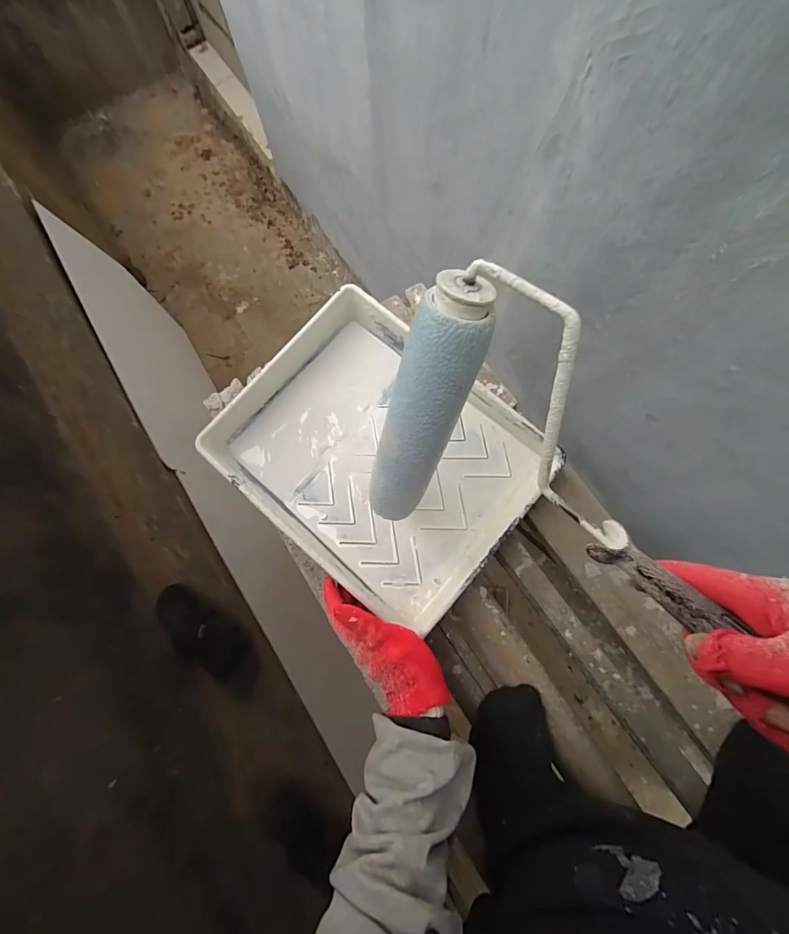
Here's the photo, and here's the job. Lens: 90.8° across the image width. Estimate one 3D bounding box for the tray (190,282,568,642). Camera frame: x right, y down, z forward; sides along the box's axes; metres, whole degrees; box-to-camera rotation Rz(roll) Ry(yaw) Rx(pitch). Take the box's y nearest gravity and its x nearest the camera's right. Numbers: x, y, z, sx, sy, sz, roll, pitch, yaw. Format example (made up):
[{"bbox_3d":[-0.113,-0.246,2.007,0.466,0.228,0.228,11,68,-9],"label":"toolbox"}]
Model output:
[{"bbox_3d":[-0.020,-0.014,0.489,0.347,0.070,0.281,41,83,7],"label":"tray"}]

